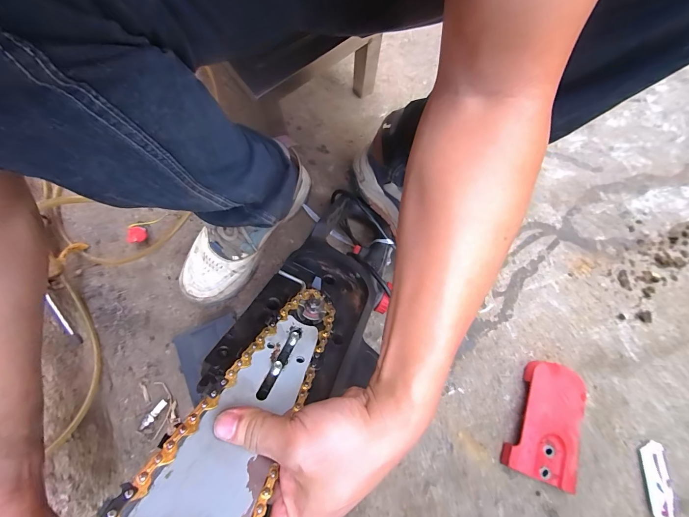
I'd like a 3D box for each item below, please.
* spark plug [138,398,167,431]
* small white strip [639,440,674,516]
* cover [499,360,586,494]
[{"bbox_3d":[-0.299,0.244,0.483,0.014,0.011,0.051,41,82,7],"label":"spark plug"},{"bbox_3d":[0.481,0.347,0.476,0.037,0.010,0.114,2,79,0],"label":"small white strip"},{"bbox_3d":[0.317,0.250,0.480,0.093,0.032,0.167,22,80,4],"label":"cover"}]

